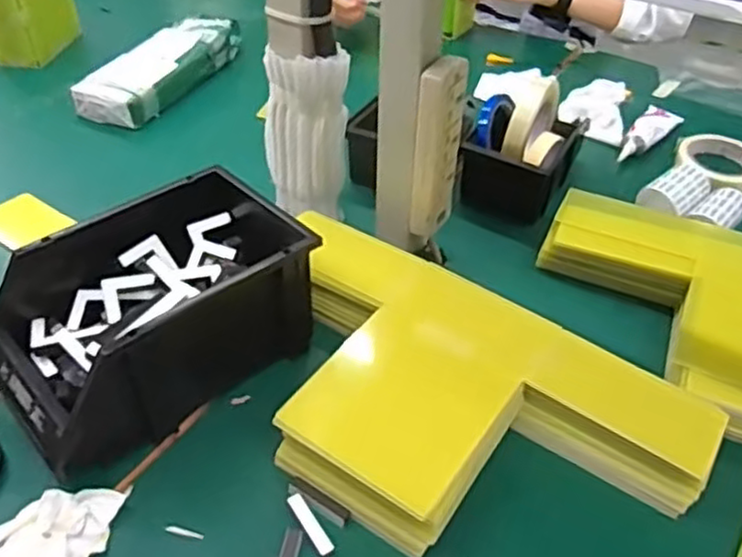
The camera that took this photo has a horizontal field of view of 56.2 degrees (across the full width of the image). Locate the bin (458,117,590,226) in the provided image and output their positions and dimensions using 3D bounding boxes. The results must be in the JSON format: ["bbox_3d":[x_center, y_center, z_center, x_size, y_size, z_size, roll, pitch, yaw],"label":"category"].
[{"bbox_3d":[0.170,-0.139,0.792,0.118,0.087,0.138,20,45,20],"label":"bin"}]

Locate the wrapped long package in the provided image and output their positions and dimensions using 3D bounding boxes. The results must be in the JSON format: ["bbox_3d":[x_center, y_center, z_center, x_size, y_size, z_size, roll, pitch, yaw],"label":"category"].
[{"bbox_3d":[-0.305,-0.306,1.024,0.099,0.066,0.271,18,45,18],"label":"wrapped long package"}]

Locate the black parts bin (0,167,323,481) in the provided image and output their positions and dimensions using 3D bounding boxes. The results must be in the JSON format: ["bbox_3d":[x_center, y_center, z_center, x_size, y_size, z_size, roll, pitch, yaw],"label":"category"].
[{"bbox_3d":[-0.180,0.023,0.588,0.261,0.115,0.155,-31,51,-31],"label":"black parts bin"}]

